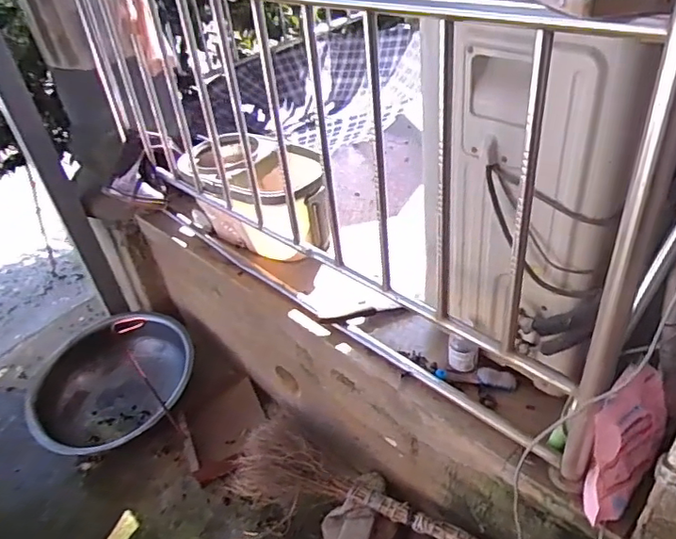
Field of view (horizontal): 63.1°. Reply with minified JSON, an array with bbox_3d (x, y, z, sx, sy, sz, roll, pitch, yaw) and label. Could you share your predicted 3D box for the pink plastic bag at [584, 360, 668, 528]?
[{"bbox_3d":[0.438,0.256,0.831,0.077,0.197,0.191,28,51,36],"label":"pink plastic bag"}]

